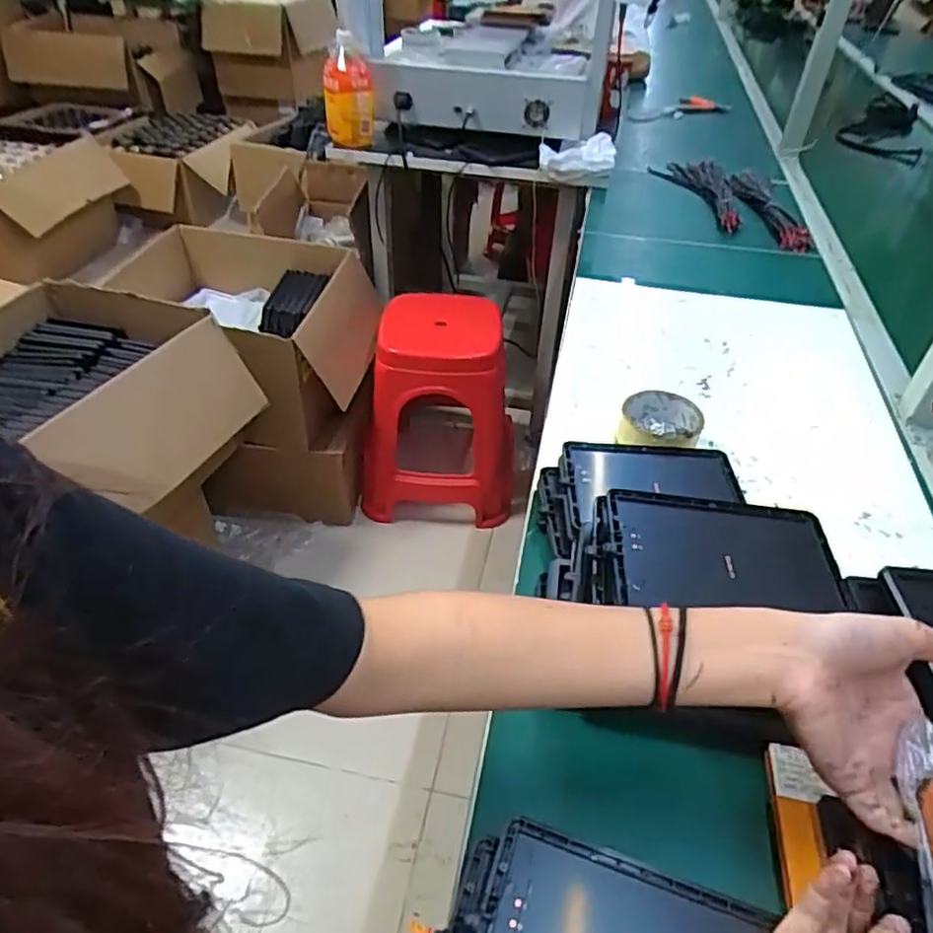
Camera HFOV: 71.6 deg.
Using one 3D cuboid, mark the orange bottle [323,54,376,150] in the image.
[{"bbox_3d":[-0.247,-0.761,1.360,0.099,0.160,0.100,-6,43,-9],"label":"orange bottle"}]

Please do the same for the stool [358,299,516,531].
[{"bbox_3d":[-0.076,-0.141,1.566,0.351,0.431,0.335,-3,43,-5],"label":"stool"}]

